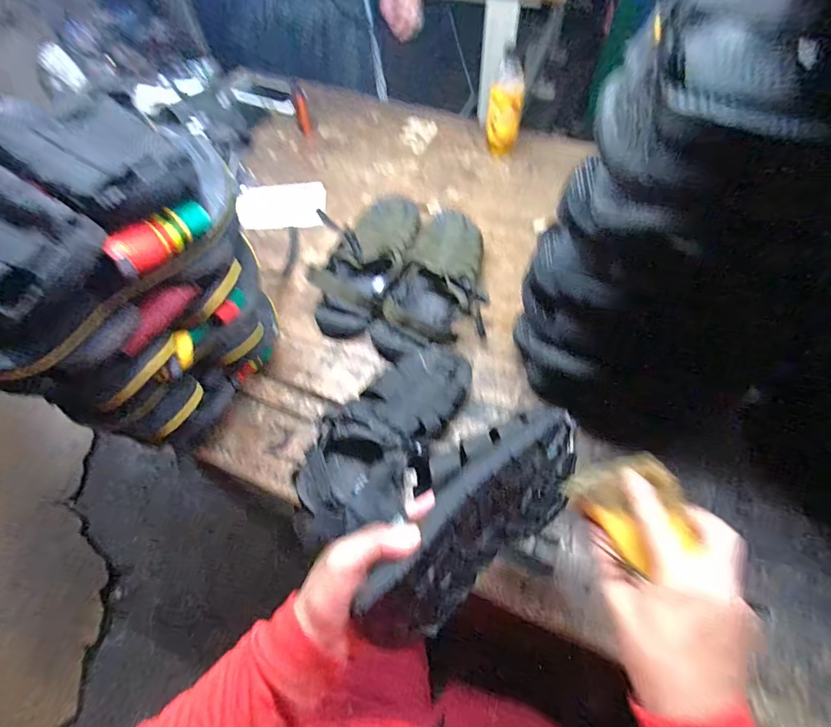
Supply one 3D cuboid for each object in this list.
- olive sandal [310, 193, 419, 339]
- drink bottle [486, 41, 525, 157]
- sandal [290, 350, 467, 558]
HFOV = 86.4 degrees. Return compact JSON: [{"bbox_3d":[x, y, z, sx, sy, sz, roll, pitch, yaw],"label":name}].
[{"bbox_3d":[-0.073,-0.178,0.707,0.124,0.099,0.276,12,58,8],"label":"olive sandal"},{"bbox_3d":[0.168,-0.474,0.830,0.063,0.177,0.062,10,58,7],"label":"drink bottle"},{"bbox_3d":[-0.037,0.087,0.554,0.146,0.083,0.285,26,62,16],"label":"sandal"}]

